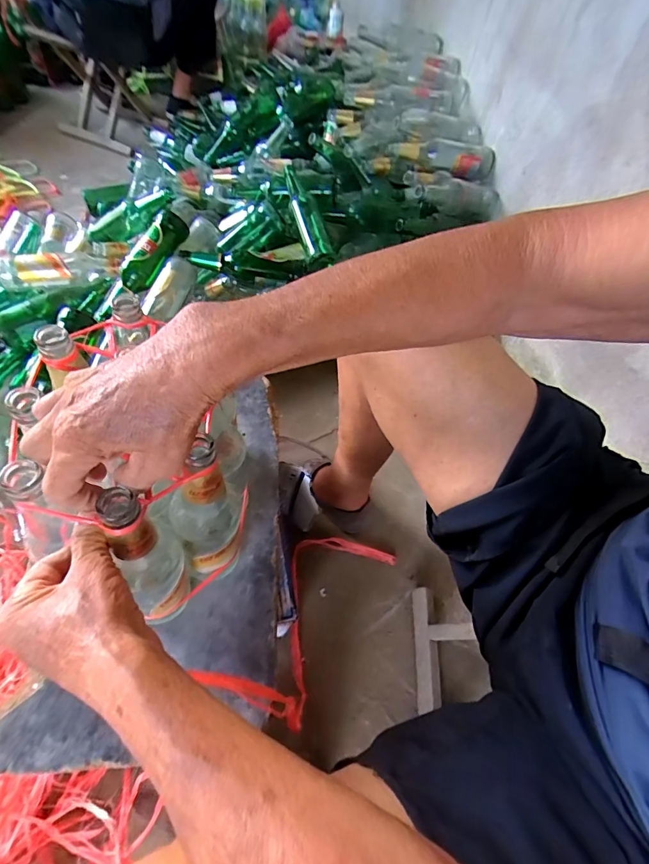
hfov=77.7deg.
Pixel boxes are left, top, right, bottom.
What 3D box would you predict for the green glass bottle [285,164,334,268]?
[{"bbox_3d":[-0.043,-0.496,0.926,0.061,0.056,0.281,-13,71,-11],"label":"green glass bottle"}]

